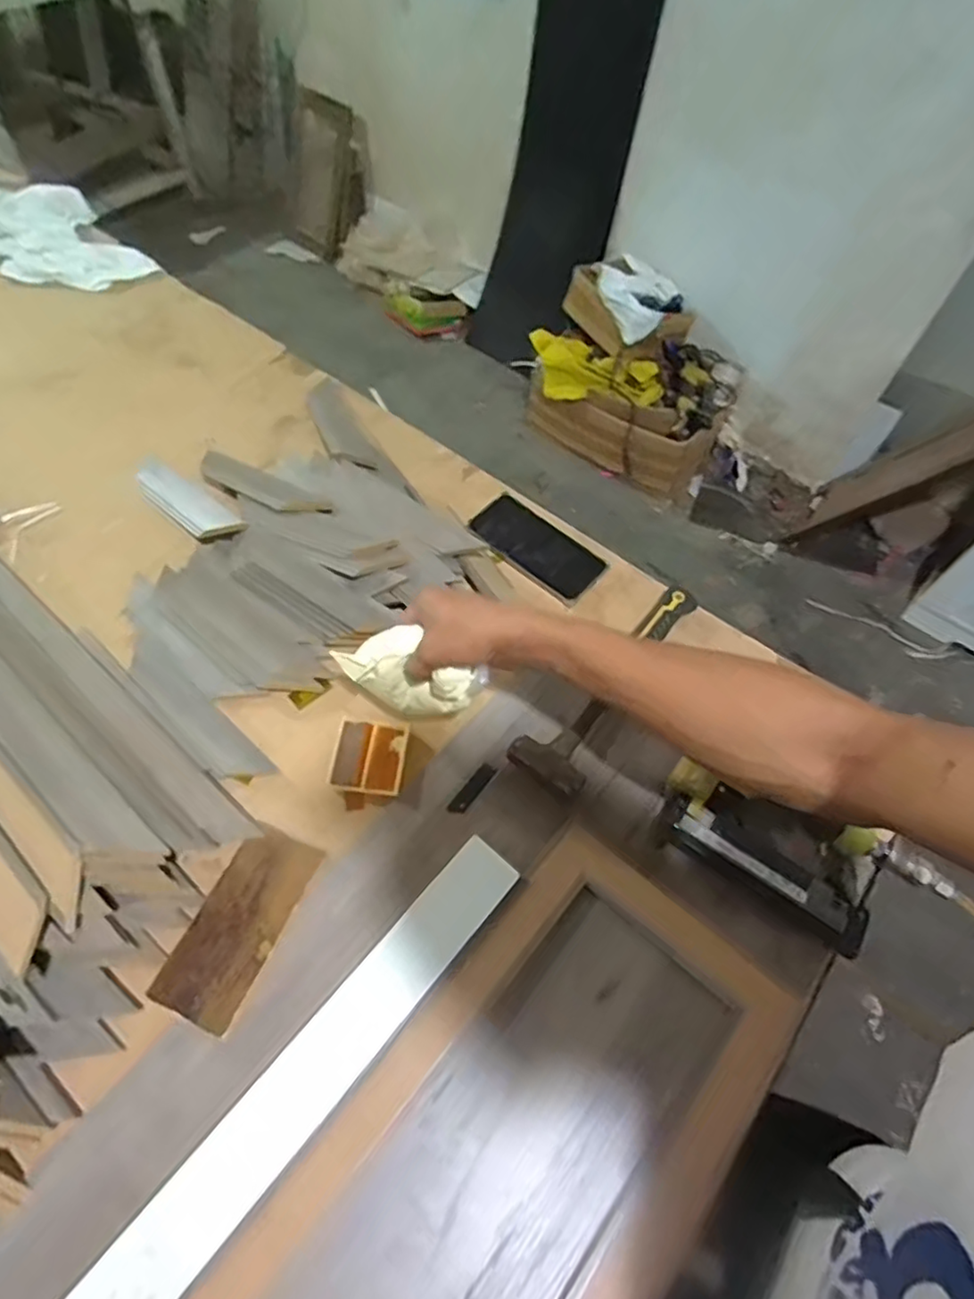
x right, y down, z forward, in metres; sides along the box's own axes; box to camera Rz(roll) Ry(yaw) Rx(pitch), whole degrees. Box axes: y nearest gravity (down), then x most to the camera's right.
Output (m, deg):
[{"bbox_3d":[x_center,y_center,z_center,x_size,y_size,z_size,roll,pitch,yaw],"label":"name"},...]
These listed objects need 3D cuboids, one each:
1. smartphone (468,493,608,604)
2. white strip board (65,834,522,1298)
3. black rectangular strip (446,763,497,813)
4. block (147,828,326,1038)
[{"bbox_3d":[0.058,-0.123,0.748,0.164,0.014,0.077,41,65,20],"label":"smartphone"},{"bbox_3d":[-0.140,0.324,0.462,0.055,0.020,0.447,36,63,20],"label":"white strip board"},{"bbox_3d":[-0.014,0.131,0.592,0.015,0.006,0.055,38,79,21],"label":"black rectangular strip"},{"bbox_3d":[-0.202,0.224,0.525,0.070,0.021,0.149,19,59,8],"label":"block"}]

